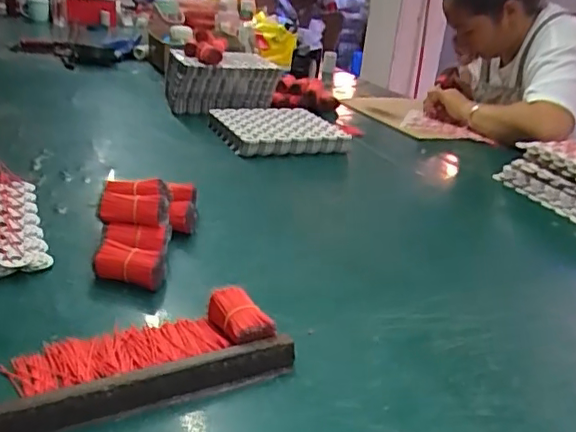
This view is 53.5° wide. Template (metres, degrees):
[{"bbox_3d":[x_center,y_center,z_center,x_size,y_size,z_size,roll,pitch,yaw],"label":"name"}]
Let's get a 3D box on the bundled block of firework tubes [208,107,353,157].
[{"bbox_3d":[-0.016,-0.162,1.106,0.239,0.043,0.191,-1,24,-17],"label":"bundled block of firework tubes"}]

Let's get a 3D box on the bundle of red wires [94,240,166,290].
[{"bbox_3d":[-0.158,0.048,0.565,0.067,0.030,0.035,6,23,0],"label":"bundle of red wires"}]

